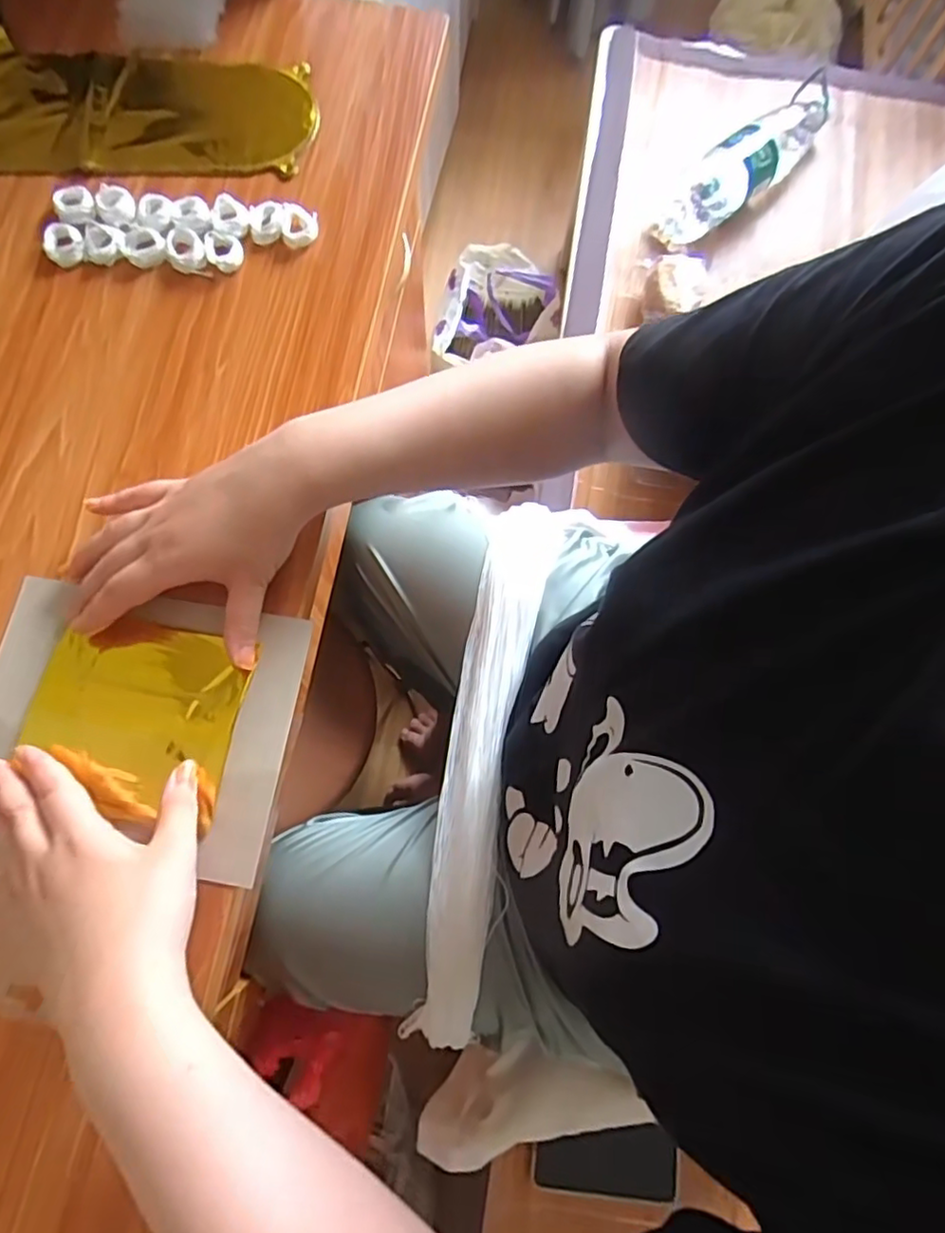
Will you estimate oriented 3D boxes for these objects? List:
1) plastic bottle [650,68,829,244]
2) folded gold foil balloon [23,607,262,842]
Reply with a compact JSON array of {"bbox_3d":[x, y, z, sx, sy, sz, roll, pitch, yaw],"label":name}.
[{"bbox_3d":[0.420,-0.668,0.921,0.357,0.082,0.078,-43,80,-11],"label":"plastic bottle"},{"bbox_3d":[-0.208,0.061,0.390,0.120,0.009,0.115,12,75,2],"label":"folded gold foil balloon"}]

